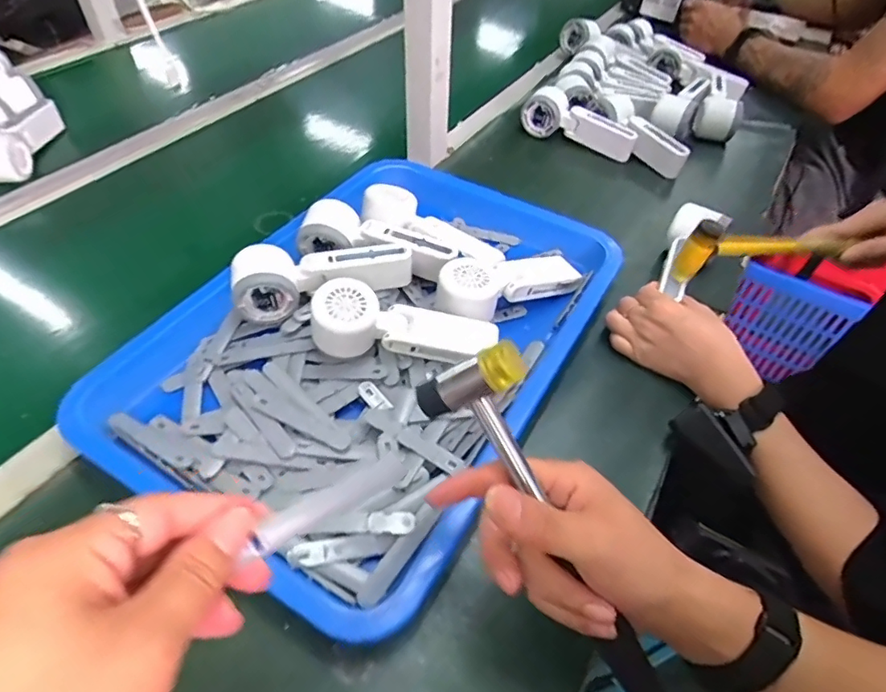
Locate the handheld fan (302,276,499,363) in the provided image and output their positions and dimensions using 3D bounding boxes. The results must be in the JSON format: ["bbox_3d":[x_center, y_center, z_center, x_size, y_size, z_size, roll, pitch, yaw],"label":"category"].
[{"bbox_3d":[-0.035,-0.012,0.480,0.162,0.054,0.045,11,47,-11],"label":"handheld fan"}]

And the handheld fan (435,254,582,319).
[{"bbox_3d":[0.065,-0.062,0.531,0.174,0.042,0.053,-14,49,-34],"label":"handheld fan"}]

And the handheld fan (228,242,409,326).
[{"bbox_3d":[-0.112,-0.068,0.514,0.166,0.045,0.053,-9,49,-10],"label":"handheld fan"}]

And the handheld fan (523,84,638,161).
[{"bbox_3d":[0.192,-0.312,0.771,0.167,0.063,0.044,28,53,21],"label":"handheld fan"}]

